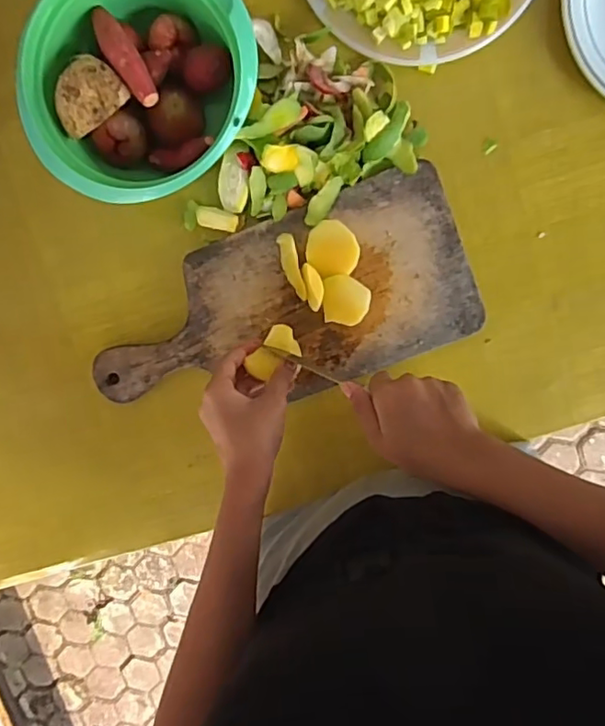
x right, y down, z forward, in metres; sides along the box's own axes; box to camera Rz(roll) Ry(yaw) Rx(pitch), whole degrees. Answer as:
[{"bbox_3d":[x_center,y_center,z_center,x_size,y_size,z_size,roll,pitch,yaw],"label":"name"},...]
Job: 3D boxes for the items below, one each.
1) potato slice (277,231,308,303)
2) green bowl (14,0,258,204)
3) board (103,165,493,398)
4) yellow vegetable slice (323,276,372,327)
[{"bbox_3d":[-0.010,-0.089,0.536,0.016,0.012,0.062,-13,98,4],"label":"potato slice"},{"bbox_3d":[-0.131,-0.236,0.502,0.186,0.092,0.179,0,99,2],"label":"green bowl"},{"bbox_3d":[-0.022,-0.045,0.558,0.359,0.025,0.167,-23,97,6],"label":"board"},{"bbox_3d":[0.040,-0.058,0.531,0.042,0.004,0.045,2,106,11],"label":"yellow vegetable slice"}]

